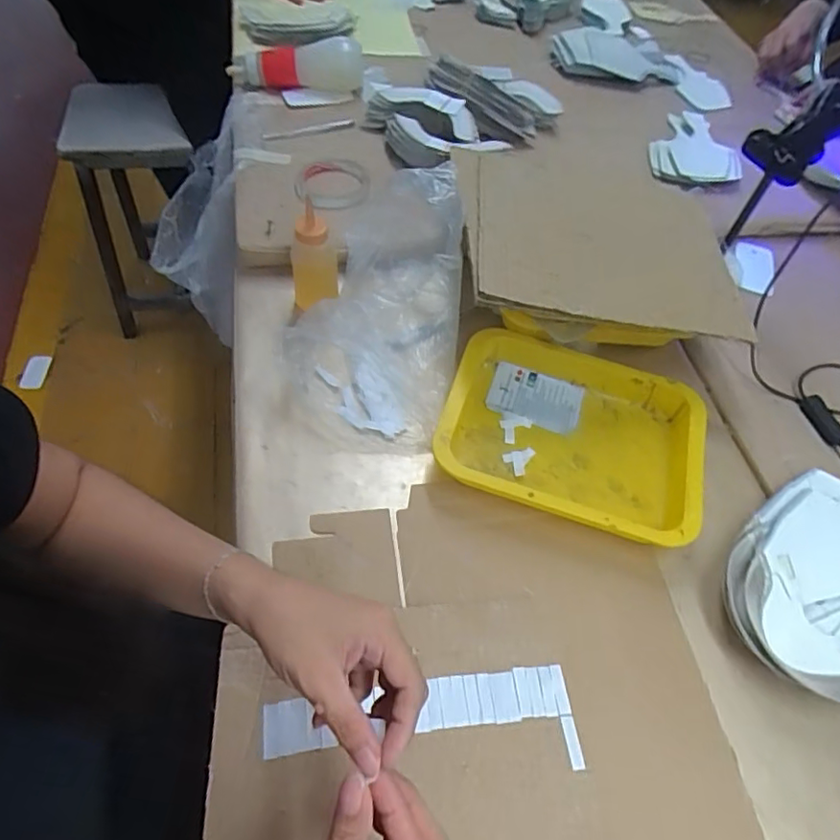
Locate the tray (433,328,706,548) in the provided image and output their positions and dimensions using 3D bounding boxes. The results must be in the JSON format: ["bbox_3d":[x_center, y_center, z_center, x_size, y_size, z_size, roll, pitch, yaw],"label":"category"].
[{"bbox_3d":[0.154,0.013,0.587,0.256,0.043,0.199,18,56,8],"label":"tray"}]

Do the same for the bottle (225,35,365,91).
[{"bbox_3d":[-0.188,-0.537,0.871,0.204,0.062,0.079,-1,55,-4],"label":"bottle"}]

